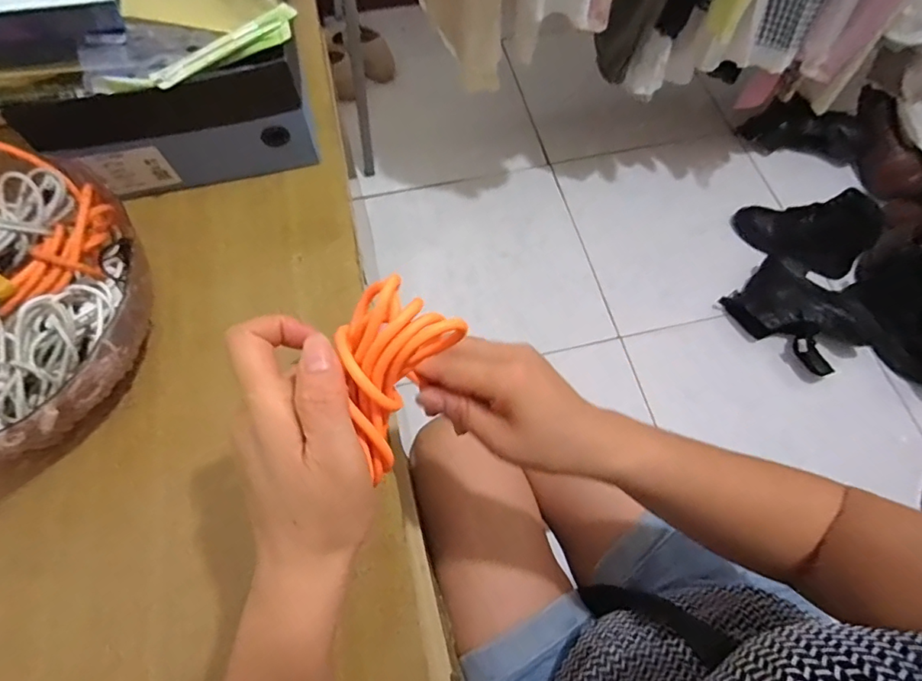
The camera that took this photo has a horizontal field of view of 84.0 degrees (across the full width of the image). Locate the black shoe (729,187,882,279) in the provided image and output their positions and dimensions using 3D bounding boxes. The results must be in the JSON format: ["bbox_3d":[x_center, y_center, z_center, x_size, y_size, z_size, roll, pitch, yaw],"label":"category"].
[{"bbox_3d":[0.739,-0.243,1.109,0.243,0.138,0.126,22,67,9],"label":"black shoe"}]

